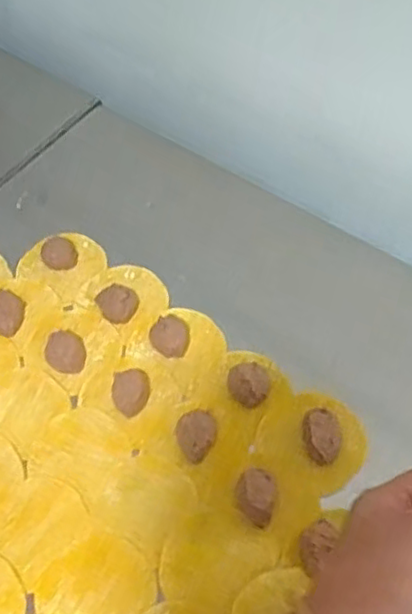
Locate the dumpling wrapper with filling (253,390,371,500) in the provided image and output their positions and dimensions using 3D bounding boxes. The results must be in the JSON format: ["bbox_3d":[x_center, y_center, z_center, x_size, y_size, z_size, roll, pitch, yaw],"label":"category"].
[{"bbox_3d":[0.085,0.101,0.525,0.081,0.020,0.073,21,61,17],"label":"dumpling wrapper with filling"}]

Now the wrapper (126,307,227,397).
[{"bbox_3d":[-0.021,0.034,0.581,0.075,0.013,0.076,-2,57,3],"label":"wrapper"}]

